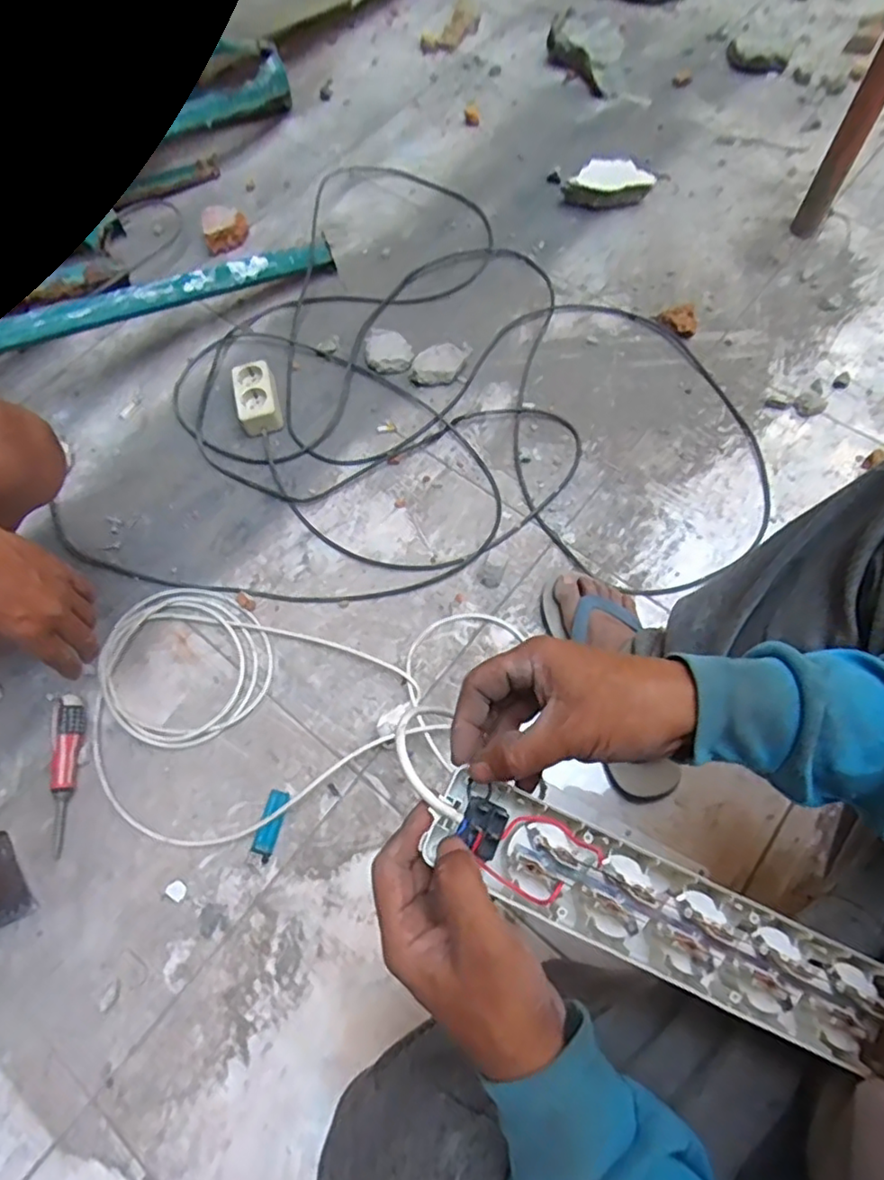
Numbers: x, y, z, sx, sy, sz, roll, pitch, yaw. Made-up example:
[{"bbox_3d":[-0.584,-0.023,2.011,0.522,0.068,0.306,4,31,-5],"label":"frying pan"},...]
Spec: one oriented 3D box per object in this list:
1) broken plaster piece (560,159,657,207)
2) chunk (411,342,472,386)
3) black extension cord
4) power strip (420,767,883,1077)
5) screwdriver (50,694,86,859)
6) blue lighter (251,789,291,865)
[{"bbox_3d":[0.288,-0.698,1.065,0.151,0.055,0.053,0,66,3],"label":"broken plaster piece"},{"bbox_3d":[-0.002,-0.337,0.927,0.081,0.020,0.071,5,67,5],"label":"chunk"},{"bbox_3d":[0.047,-0.310,0.913,0.845,0.036,0.831,16,68,10],"label":"black extension cord"},{"bbox_3d":[0.117,0.175,0.337,0.252,0.026,0.054,26,70,3],"label":"power strip"},{"bbox_3d":[-0.438,0.210,0.714,0.027,0.029,0.173,-4,66,1],"label":"screwdriver"},{"bbox_3d":[-0.192,0.263,0.690,0.024,0.011,0.074,13,68,8],"label":"blue lighter"}]

